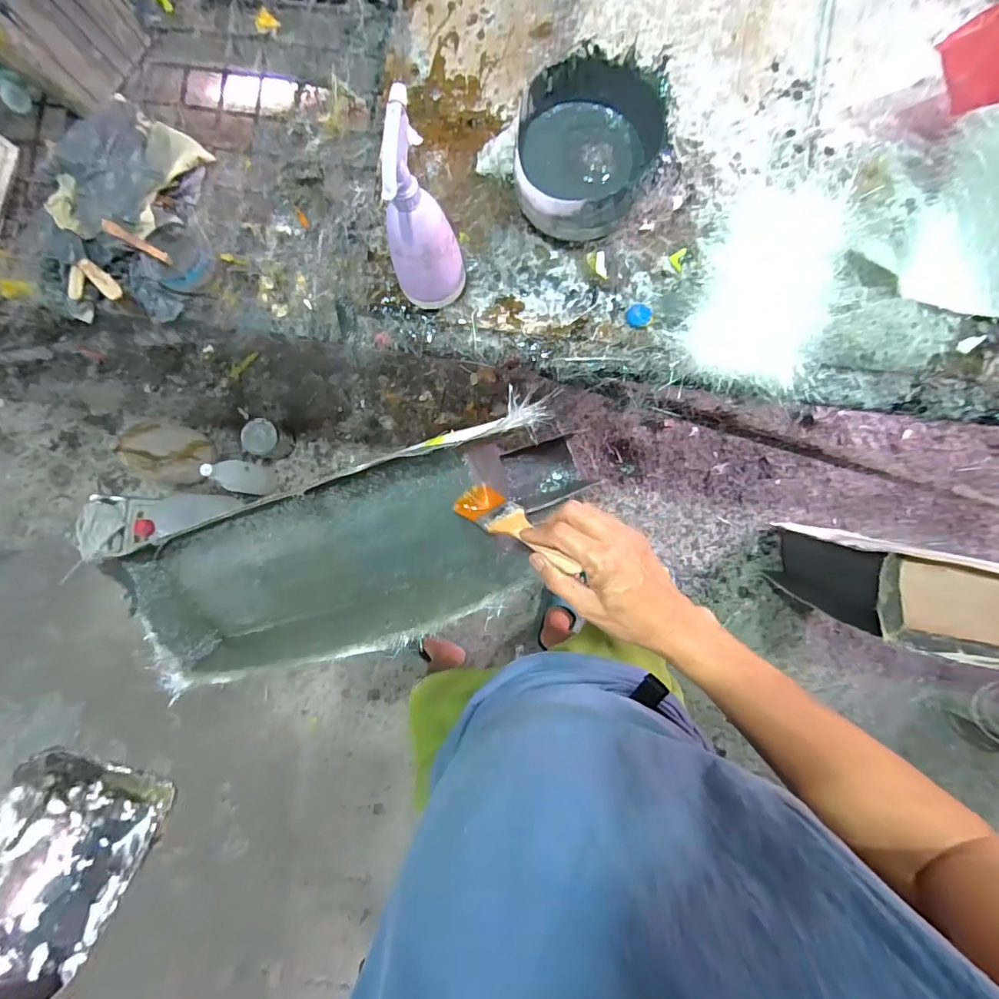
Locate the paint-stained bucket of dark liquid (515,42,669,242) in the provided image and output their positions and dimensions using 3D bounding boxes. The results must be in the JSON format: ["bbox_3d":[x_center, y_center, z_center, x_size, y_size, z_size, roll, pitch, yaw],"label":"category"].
[{"bbox_3d":[0.104,-0.419,0.586,0.163,0.095,0.173,0,89,3],"label":"paint-stained bucket of dark liquid"}]

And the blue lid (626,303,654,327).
[{"bbox_3d":[0.179,-0.236,0.616,0.031,0.006,0.030,0,89,3],"label":"blue lid"}]

